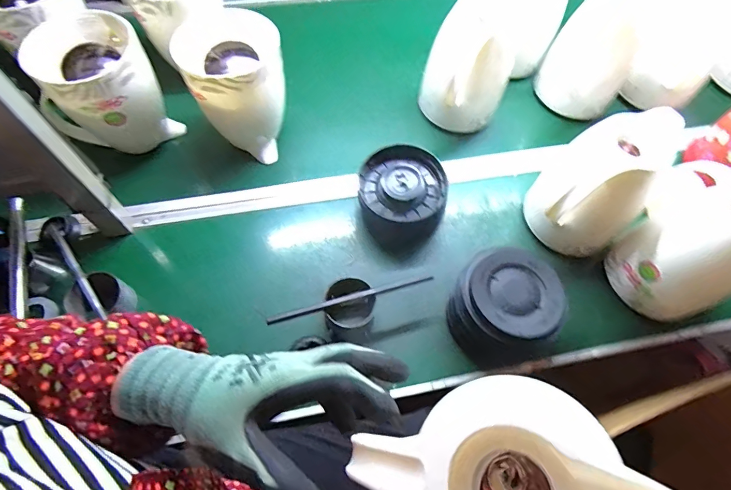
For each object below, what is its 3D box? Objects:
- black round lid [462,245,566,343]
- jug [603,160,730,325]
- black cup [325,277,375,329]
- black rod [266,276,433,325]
[{"bbox_3d":[0.200,0.062,0.546,0.126,0.024,0.125,1,63,-2],"label":"black round lid"},{"bbox_3d":[0.432,0.000,0.560,0.126,0.169,0.167,-21,66,-13],"label":"jug"},{"bbox_3d":[-0.020,0.083,0.562,0.061,0.052,0.058,1,63,-2],"label":"black cup"},{"bbox_3d":[-0.023,0.071,0.542,0.210,0.004,0.011,-14,108,-11],"label":"black rod"}]

